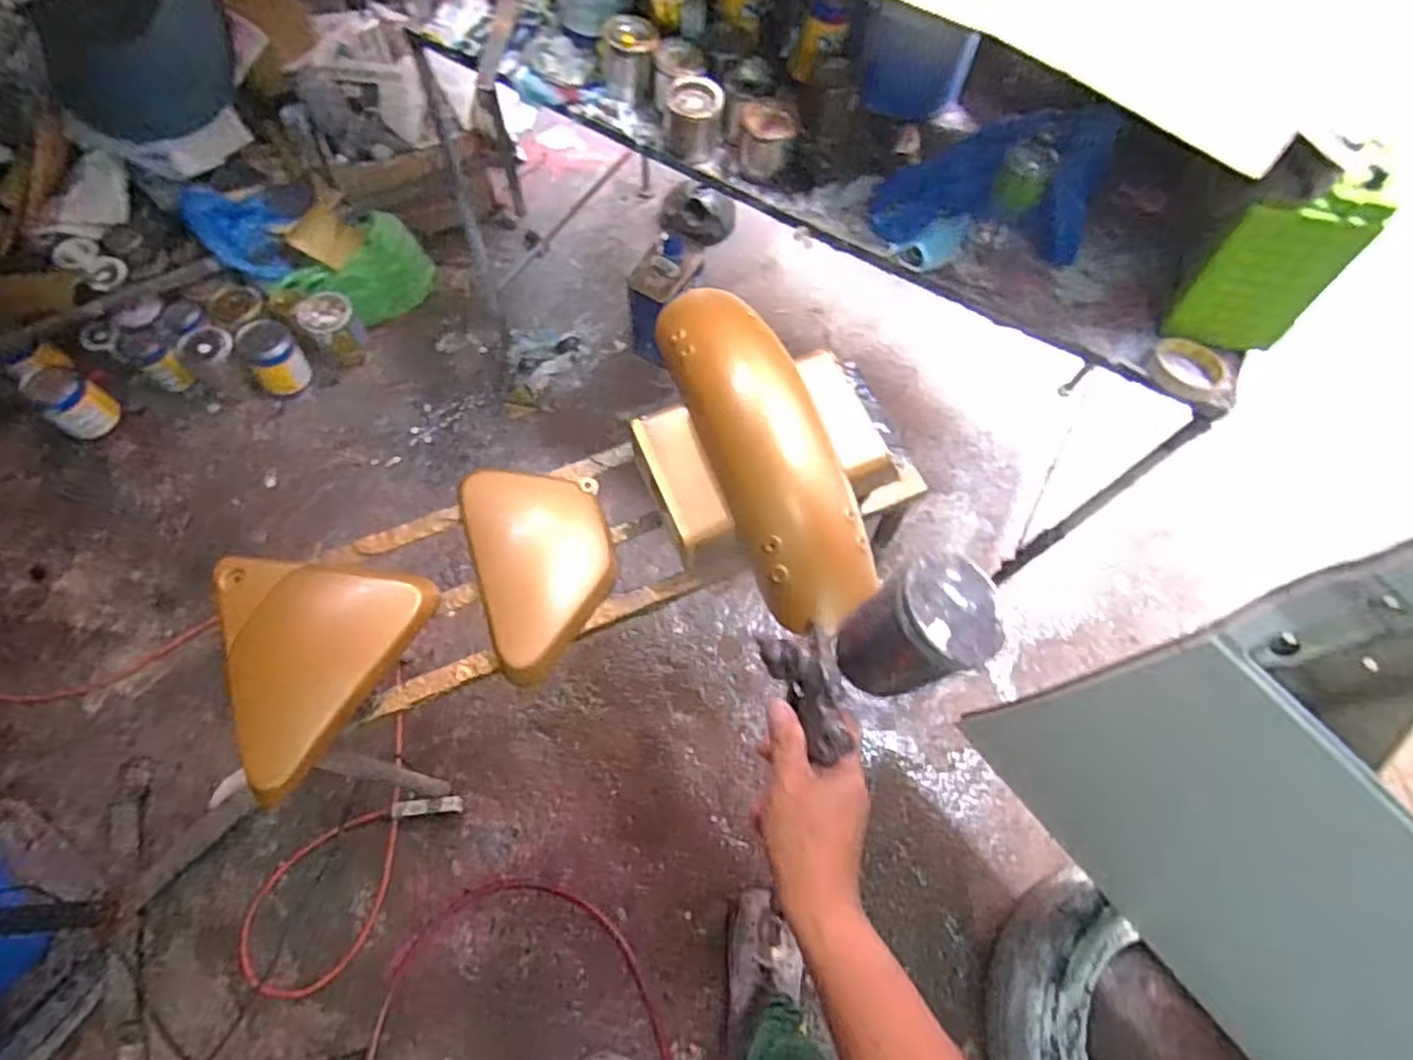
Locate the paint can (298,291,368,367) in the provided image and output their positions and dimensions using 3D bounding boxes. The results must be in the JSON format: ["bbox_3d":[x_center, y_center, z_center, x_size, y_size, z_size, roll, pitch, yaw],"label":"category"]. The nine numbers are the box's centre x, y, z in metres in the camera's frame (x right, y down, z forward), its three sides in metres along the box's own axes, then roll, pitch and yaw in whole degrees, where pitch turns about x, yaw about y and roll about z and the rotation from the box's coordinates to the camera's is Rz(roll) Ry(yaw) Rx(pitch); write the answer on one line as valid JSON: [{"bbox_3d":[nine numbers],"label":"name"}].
[{"bbox_3d":[-0.806,-0.436,1.536,0.109,0.131,0.112,-40,74,-15],"label":"paint can"}]

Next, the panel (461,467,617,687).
[{"bbox_3d":[-0.185,0.039,0.813,0.155,0.044,0.243,-15,69,-7],"label":"panel"}]

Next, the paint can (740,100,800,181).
[{"bbox_3d":[0.078,-0.493,0.888,0.070,0.059,0.072,0,68,-1],"label":"paint can"}]

